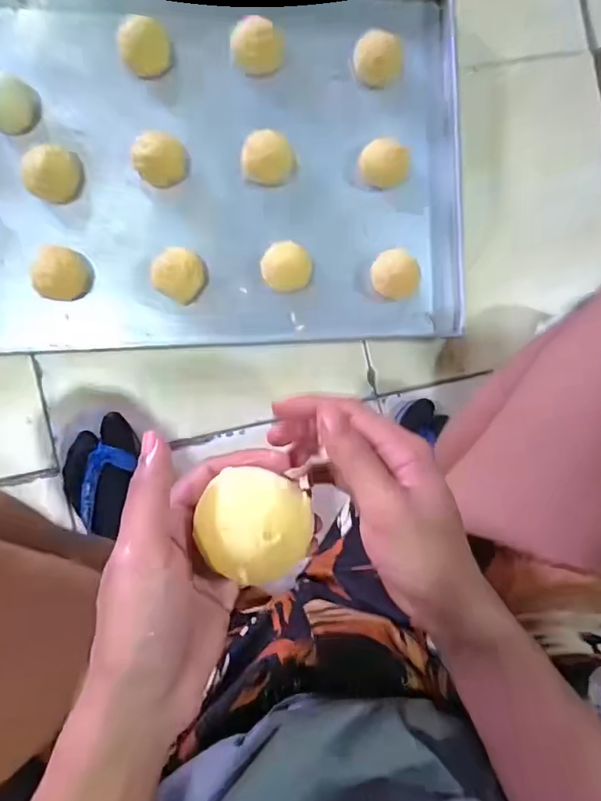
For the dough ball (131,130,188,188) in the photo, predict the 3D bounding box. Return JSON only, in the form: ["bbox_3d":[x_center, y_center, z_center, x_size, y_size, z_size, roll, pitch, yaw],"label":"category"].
[{"bbox_3d":[-0.168,-0.292,0.618,0.064,0.037,0.060,-40,95,-5],"label":"dough ball"}]

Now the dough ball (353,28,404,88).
[{"bbox_3d":[0.099,-0.432,0.649,0.062,0.032,0.059,0,90,-7],"label":"dough ball"}]

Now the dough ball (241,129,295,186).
[{"bbox_3d":[-0.038,-0.297,0.631,0.065,0.036,0.052,1,90,-7],"label":"dough ball"}]

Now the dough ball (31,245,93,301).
[{"bbox_3d":[-0.275,-0.147,0.593,0.056,0.052,0.063,18,88,-7],"label":"dough ball"}]

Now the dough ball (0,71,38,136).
[{"bbox_3d":[-0.342,-0.347,0.599,0.063,0.043,0.061,-42,95,-5],"label":"dough ball"}]

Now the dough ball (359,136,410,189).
[{"bbox_3d":[0.106,-0.295,0.644,0.060,0.050,0.058,-15,92,-7],"label":"dough ball"}]

